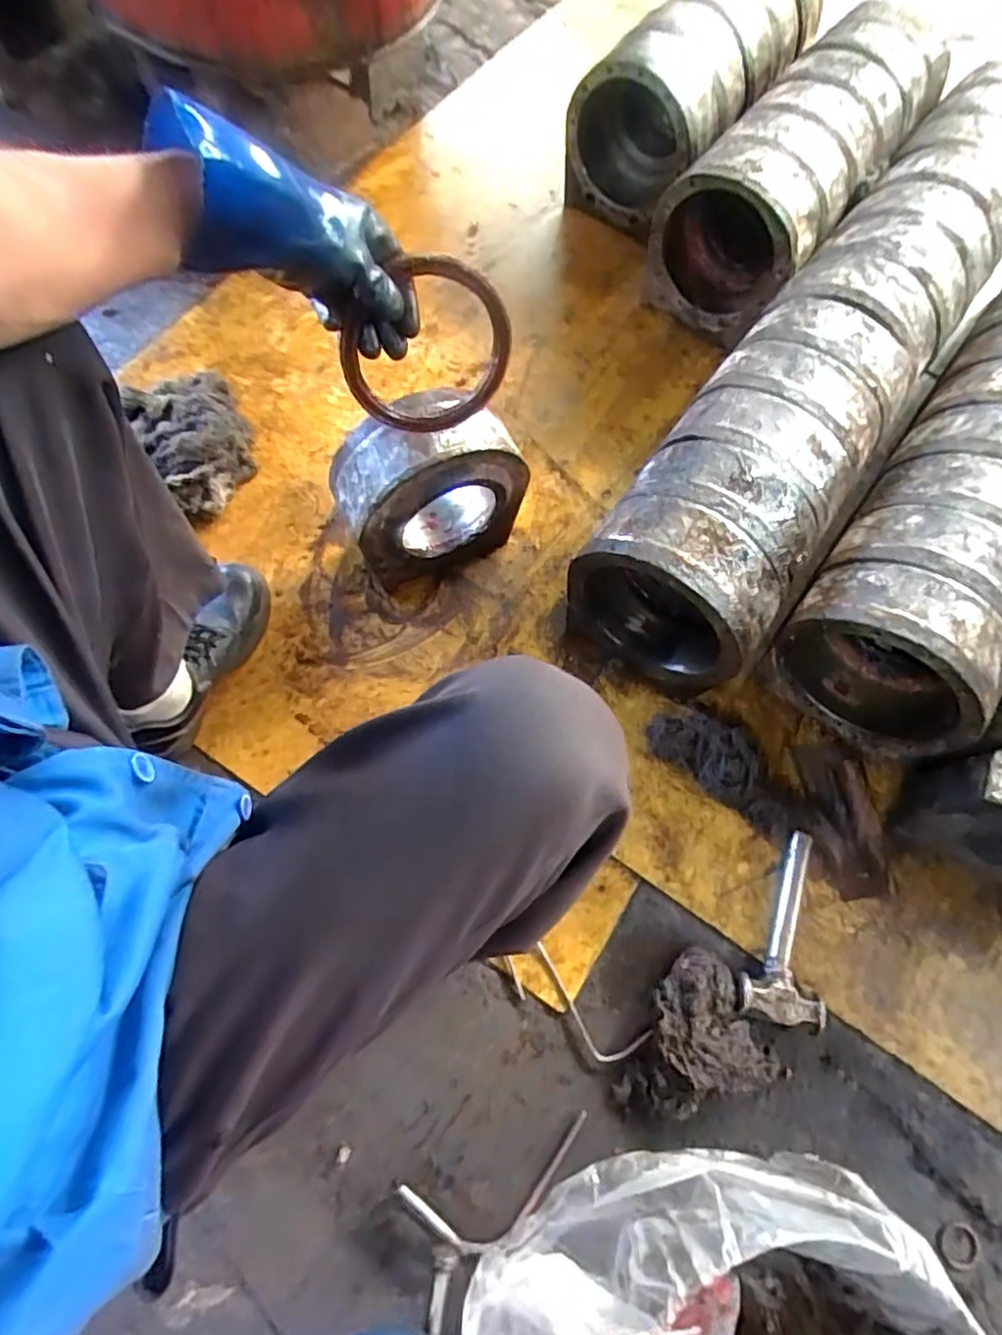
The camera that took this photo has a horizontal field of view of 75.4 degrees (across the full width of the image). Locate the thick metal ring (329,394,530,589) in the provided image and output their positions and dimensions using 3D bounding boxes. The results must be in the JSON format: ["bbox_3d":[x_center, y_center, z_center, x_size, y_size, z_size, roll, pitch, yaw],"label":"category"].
[{"bbox_3d":[-0.084,-0.206,0.807,0.219,0.263,0.102,-24,74,-10],"label":"thick metal ring"}]

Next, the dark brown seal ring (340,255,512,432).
[{"bbox_3d":[-0.060,-0.275,0.569,0.154,0.155,0.023,-6,57,-33],"label":"dark brown seal ring"}]

